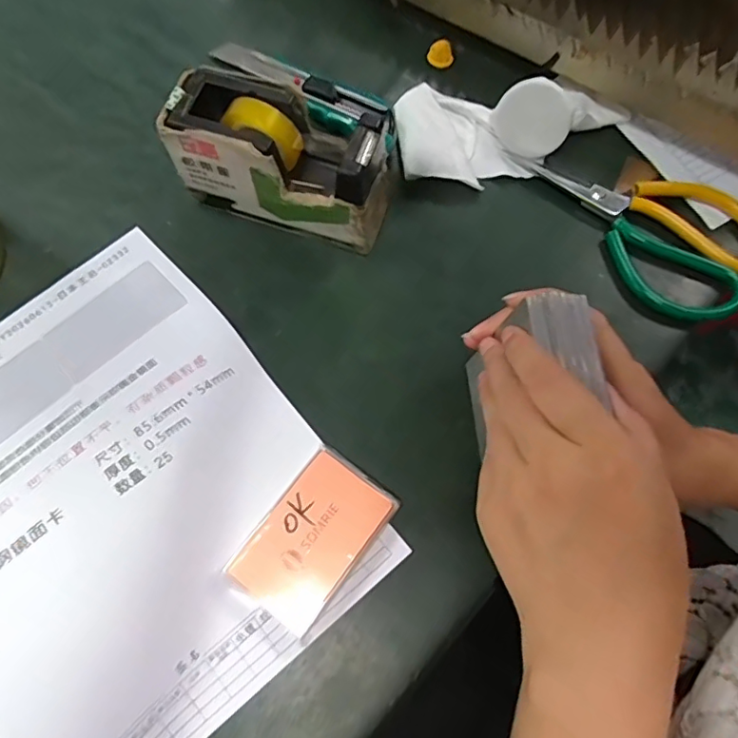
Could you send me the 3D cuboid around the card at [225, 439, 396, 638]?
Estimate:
[{"bbox_3d":[-0.031,0.096,0.314,0.056,0.016,0.090,36,73,11],"label":"card"}]

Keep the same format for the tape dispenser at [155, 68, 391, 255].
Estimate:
[{"bbox_3d":[-0.055,-0.137,0.363,0.137,0.080,0.060,19,70,5],"label":"tape dispenser"}]

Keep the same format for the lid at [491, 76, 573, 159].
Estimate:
[{"bbox_3d":[0.120,-0.183,0.400,0.054,0.052,0.008,29,45,-13],"label":"lid"}]

